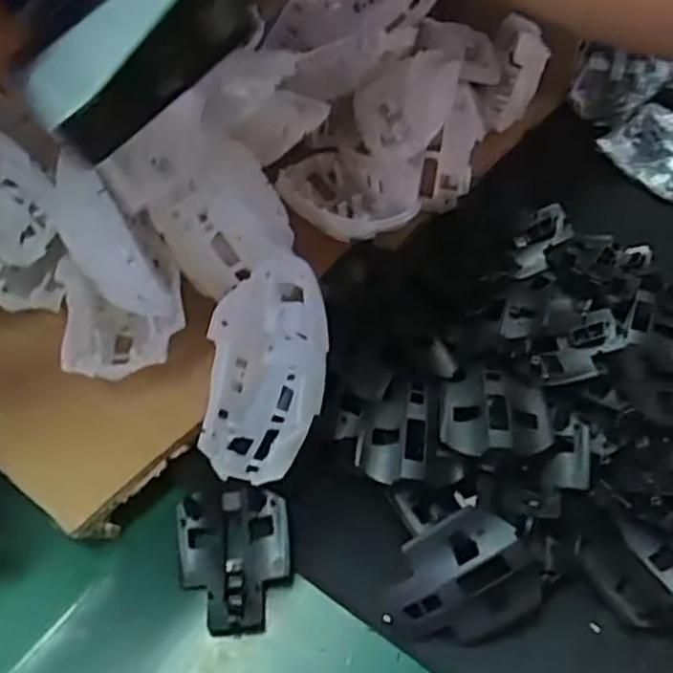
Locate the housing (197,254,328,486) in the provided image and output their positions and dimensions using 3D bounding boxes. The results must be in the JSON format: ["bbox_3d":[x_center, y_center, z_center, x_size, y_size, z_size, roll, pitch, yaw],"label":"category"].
[{"bbox_3d":[-0.033,0.017,0.367,0.067,0.035,0.112,-8,66,33],"label":"housing"}]

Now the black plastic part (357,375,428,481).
[{"bbox_3d":[0.029,0.045,0.353,0.032,0.014,0.064,6,50,6],"label":"black plastic part"}]

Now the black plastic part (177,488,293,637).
[{"bbox_3d":[-0.048,0.103,0.331,0.052,0.015,0.064,-4,50,-2],"label":"black plastic part"}]

